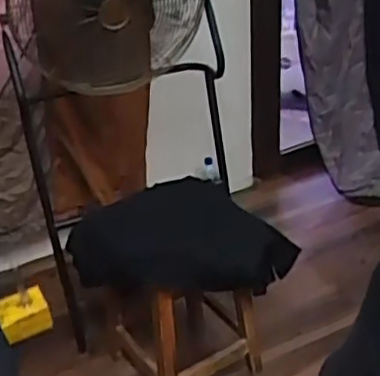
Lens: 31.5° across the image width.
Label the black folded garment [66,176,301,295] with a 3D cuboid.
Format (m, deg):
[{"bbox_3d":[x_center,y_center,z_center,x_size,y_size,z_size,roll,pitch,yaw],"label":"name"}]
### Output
[{"bbox_3d":[-0.017,0.136,1.746,0.597,0.255,0.205,5,29,-24],"label":"black folded garment"}]

